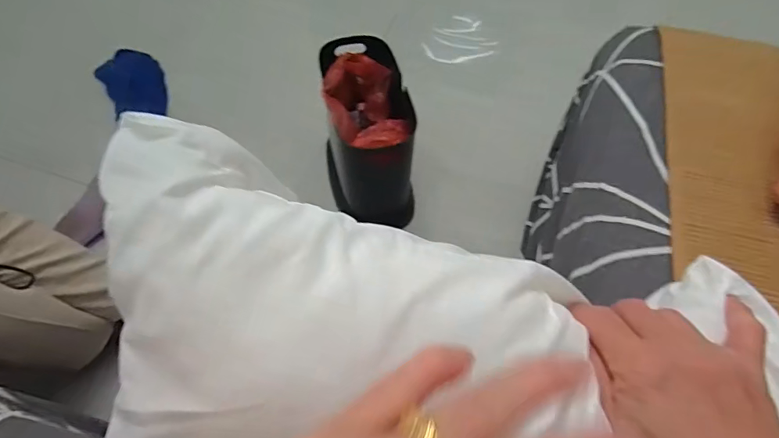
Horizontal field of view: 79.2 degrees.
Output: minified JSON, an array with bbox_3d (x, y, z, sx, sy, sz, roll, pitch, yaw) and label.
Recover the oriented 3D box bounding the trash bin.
[{"bbox_3d":[-0.045,-0.175,0.983,0.156,0.253,0.314,-5,58,-4],"label":"trash bin"}]

